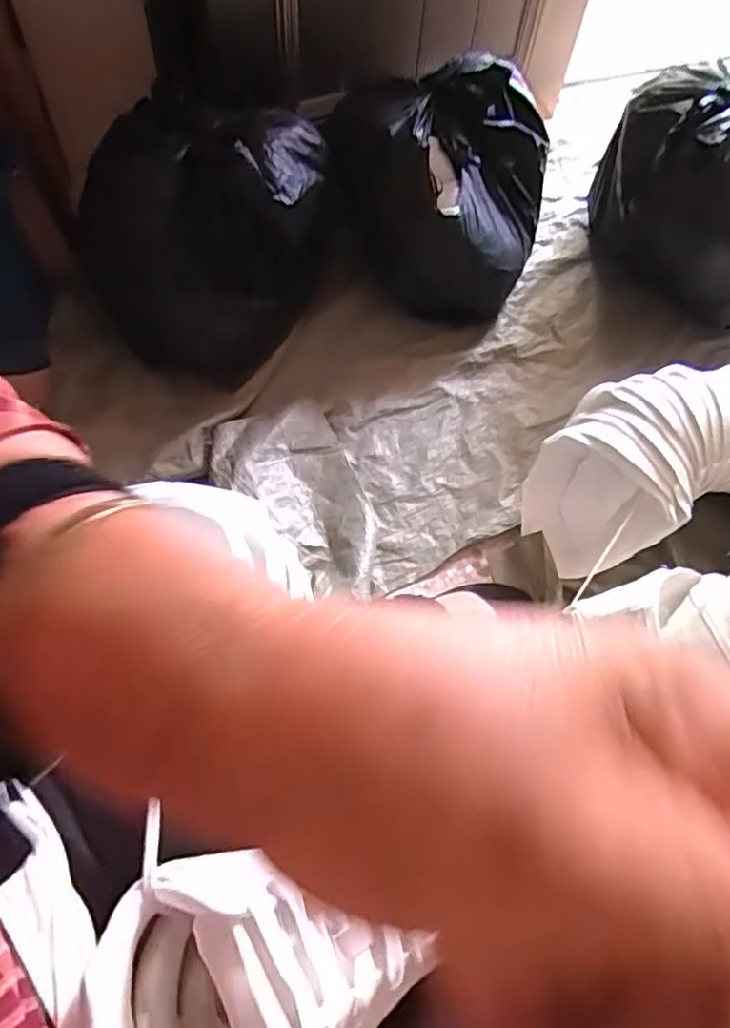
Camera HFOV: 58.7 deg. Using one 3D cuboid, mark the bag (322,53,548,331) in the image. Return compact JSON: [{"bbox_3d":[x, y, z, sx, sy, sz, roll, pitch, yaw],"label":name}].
[{"bbox_3d":[0.123,-0.512,1.069,0.351,0.287,0.294,5,61,-1],"label":"bag"}]

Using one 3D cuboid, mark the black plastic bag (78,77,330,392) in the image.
[{"bbox_3d":[-0.228,-0.392,0.952,0.354,0.341,0.216,-11,63,-10],"label":"black plastic bag"}]

